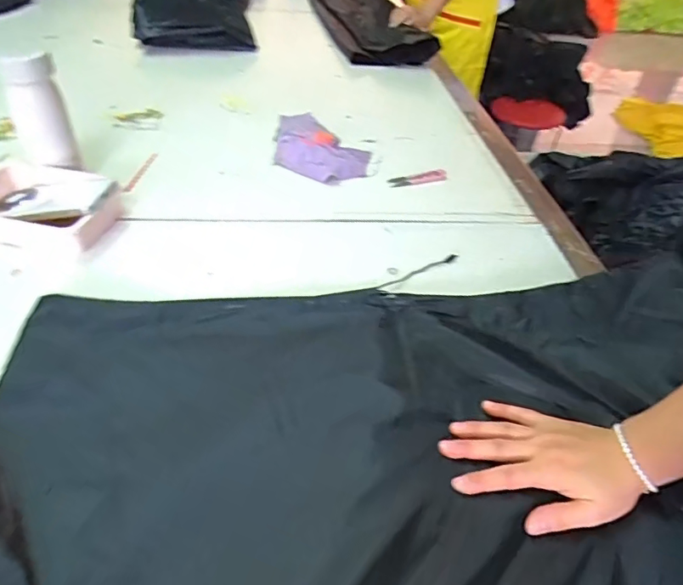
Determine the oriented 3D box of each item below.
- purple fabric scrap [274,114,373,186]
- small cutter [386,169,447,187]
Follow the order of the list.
[{"bbox_3d":[-0.033,-0.259,0.855,0.156,0.033,0.237,2,41,-5],"label":"purple fabric scrap"},{"bbox_3d":[0.125,-0.184,0.809,0.103,0.006,0.029,-13,44,-21],"label":"small cutter"}]

